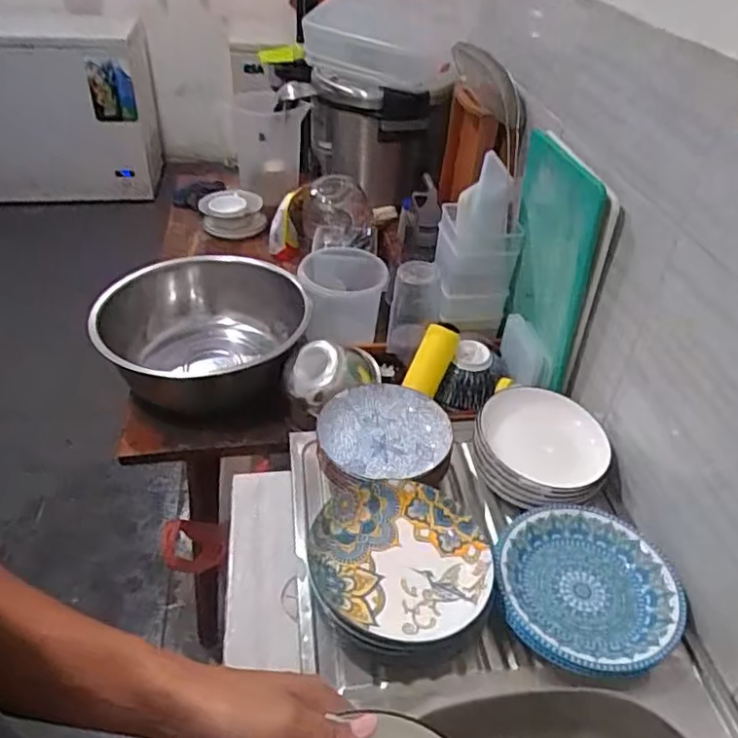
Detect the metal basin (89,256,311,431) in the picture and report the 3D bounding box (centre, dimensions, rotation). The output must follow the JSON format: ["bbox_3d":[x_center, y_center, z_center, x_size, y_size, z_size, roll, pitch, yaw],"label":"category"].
[{"bbox_3d":[-0.305,-0.063,1.164,0.343,0.184,0.341,2,39,-1],"label":"metal basin"}]

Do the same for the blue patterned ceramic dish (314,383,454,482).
[{"bbox_3d":[0.025,0.090,0.941,0.189,0.023,0.181,2,39,-1],"label":"blue patterned ceramic dish"}]

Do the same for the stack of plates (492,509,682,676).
[{"bbox_3d":[0.275,0.286,0.798,0.219,0.057,0.221,8,40,7],"label":"stack of plates"}]

